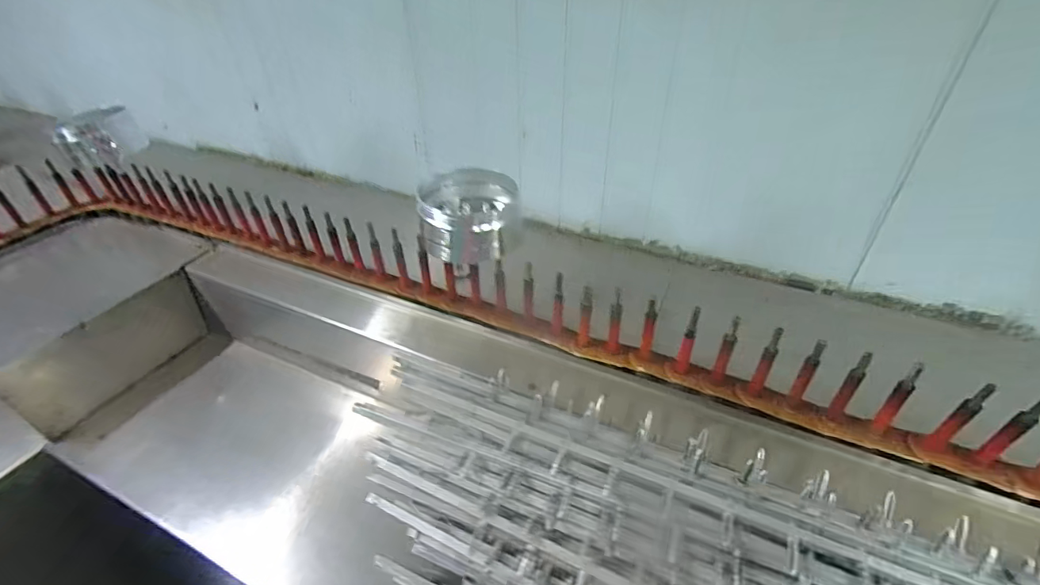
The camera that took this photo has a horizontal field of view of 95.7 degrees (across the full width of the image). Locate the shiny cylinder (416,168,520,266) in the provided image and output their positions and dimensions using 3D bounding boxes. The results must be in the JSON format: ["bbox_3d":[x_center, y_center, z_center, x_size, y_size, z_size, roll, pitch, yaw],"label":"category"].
[{"bbox_3d":[-0.079,-0.116,0.735,0.142,0.126,0.122,-6,43,-6],"label":"shiny cylinder"}]

